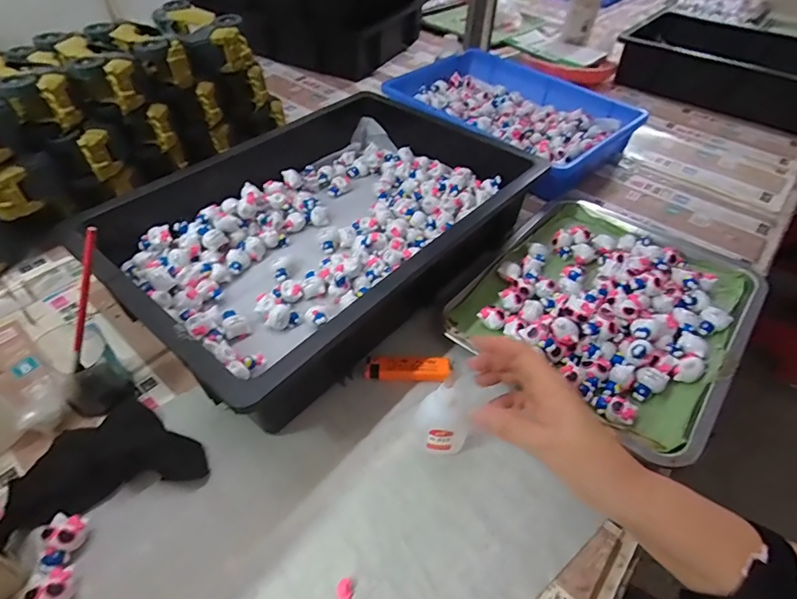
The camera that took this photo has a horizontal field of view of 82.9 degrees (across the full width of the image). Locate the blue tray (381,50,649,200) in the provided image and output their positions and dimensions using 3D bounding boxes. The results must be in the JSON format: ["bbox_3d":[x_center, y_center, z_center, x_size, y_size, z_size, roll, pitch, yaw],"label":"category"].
[{"bbox_3d":[0.167,-0.315,0.747,0.393,0.067,0.246,36,55,27],"label":"blue tray"}]

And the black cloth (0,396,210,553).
[{"bbox_3d":[-0.236,0.123,0.357,0.141,0.020,0.089,-18,51,-19],"label":"black cloth"}]

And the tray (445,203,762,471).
[{"bbox_3d":[0.226,-0.004,0.485,0.256,0.038,0.303,33,54,25],"label":"tray"}]

